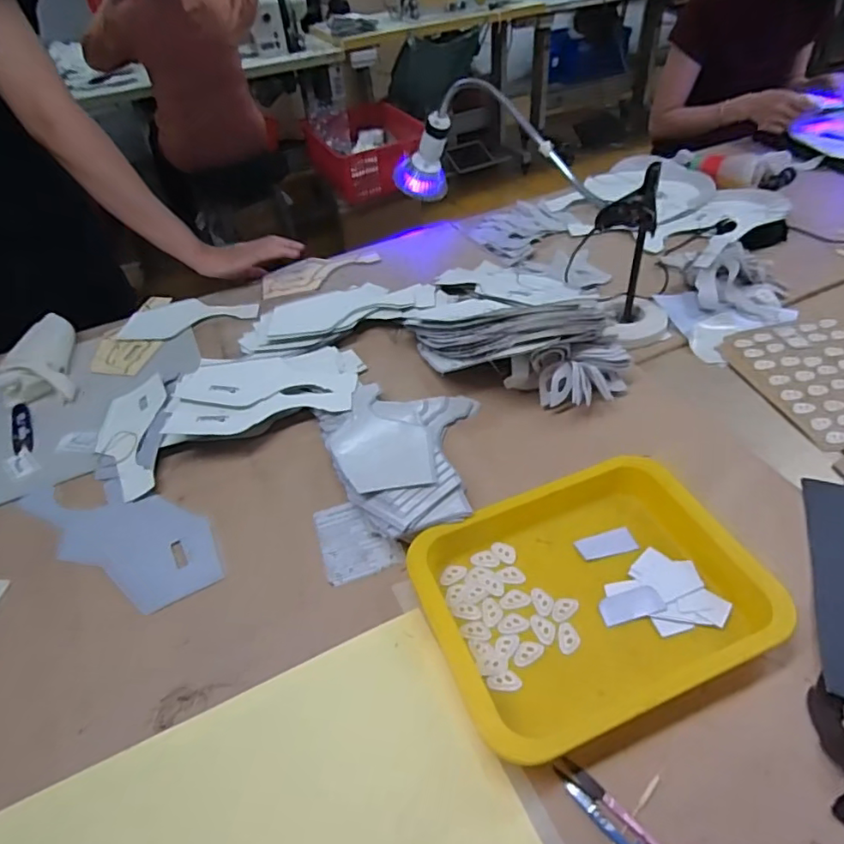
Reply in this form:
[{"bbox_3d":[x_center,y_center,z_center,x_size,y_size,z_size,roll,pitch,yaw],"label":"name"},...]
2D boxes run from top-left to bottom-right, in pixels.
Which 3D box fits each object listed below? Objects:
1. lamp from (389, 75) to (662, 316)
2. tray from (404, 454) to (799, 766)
[{"bbox_3d":[0.130,-0.310,0.790,0.080,0.244,0.436,-36,52,-25],"label":"lamp"},{"bbox_3d":[0.134,0.139,0.471,0.257,0.041,0.196,-19,46,-11],"label":"tray"}]

